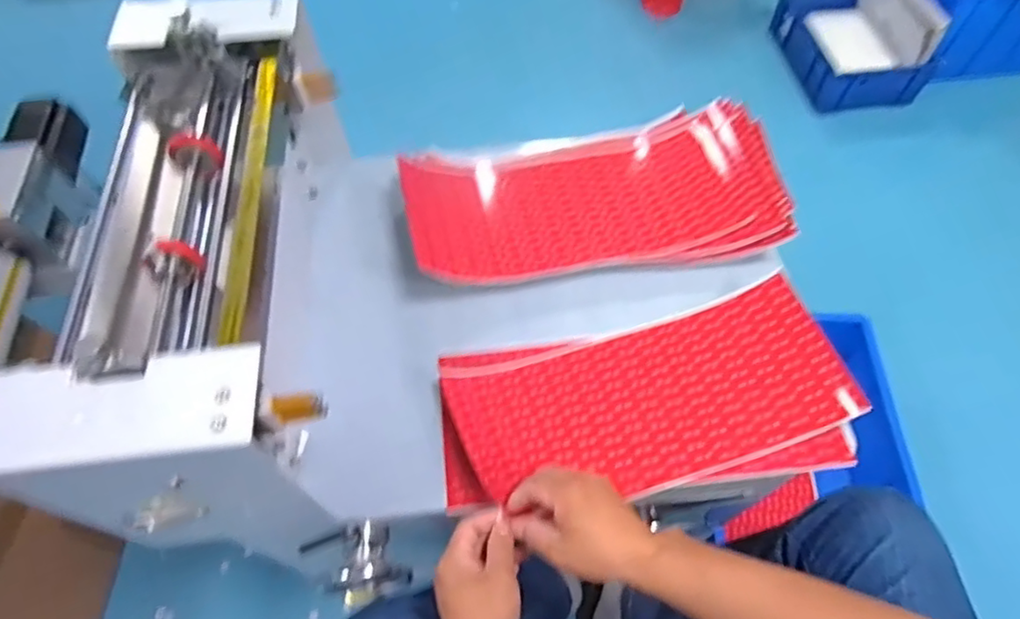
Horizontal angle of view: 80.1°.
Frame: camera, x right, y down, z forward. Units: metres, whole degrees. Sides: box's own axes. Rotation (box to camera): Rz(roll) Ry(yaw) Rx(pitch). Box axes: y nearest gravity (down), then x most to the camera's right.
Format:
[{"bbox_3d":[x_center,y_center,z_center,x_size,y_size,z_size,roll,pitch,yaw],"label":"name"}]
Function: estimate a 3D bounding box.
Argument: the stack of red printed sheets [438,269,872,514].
[{"bbox_3d":[0.139,0.091,0.653,0.420,0.056,0.194,-8,60,-4],"label":"stack of red printed sheets"}]

